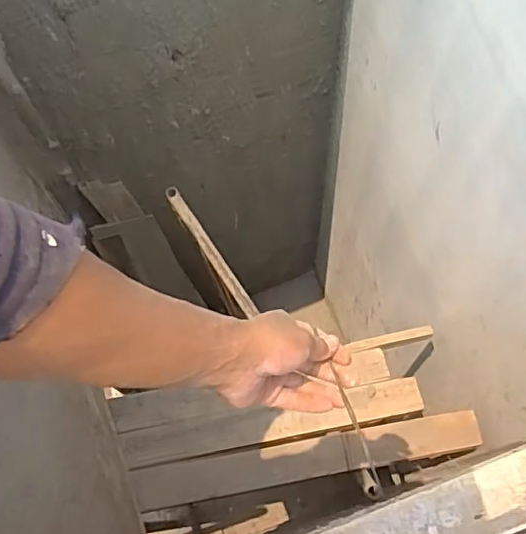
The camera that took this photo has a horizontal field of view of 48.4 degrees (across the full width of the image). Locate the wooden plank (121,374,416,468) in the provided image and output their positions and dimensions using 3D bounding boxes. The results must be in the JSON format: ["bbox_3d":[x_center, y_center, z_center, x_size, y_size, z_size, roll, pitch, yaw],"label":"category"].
[{"bbox_3d":[0.029,0.461,1.742,0.882,0.033,0.112,-10,68,-2],"label":"wooden plank"}]

